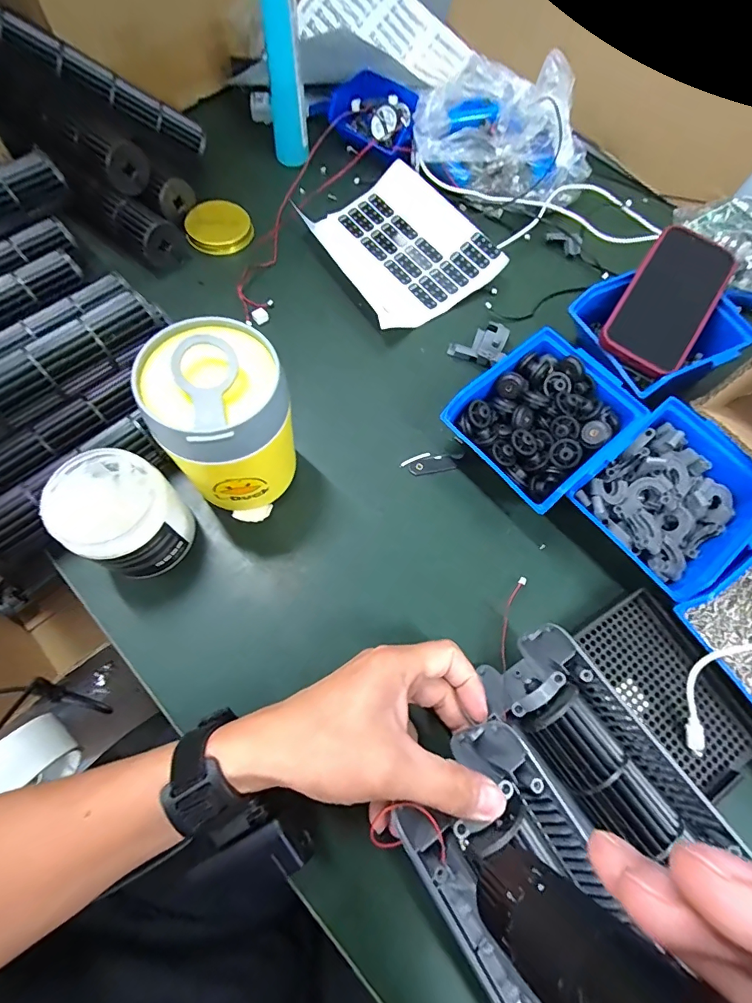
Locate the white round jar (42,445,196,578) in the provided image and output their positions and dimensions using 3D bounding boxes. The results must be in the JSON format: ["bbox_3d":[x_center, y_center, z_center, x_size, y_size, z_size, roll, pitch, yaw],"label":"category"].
[{"bbox_3d":[-0.181,0.010,0.325,0.074,0.094,0.069,2,68,-4],"label":"white round jar"}]

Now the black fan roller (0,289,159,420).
[{"bbox_3d":[-0.276,-0.091,0.328,0.229,0.035,0.040,-41,77,-18],"label":"black fan roller"}]

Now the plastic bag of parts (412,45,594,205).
[{"bbox_3d":[0.151,-0.410,0.489,0.194,0.113,0.096,22,68,4],"label":"plastic bag of parts"}]

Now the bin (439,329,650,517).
[{"bbox_3d":[0.140,-0.066,0.387,0.135,0.065,0.117,-39,76,-17],"label":"bin"}]

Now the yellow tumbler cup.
[{"bbox_3d":[-0.101,-0.049,0.323,0.083,0.144,0.084,2,68,-4],"label":"yellow tumbler cup"}]

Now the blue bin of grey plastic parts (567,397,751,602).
[{"bbox_3d":[0.239,-0.003,0.360,0.131,0.057,0.121,-35,78,-16],"label":"blue bin of grey plastic parts"}]

